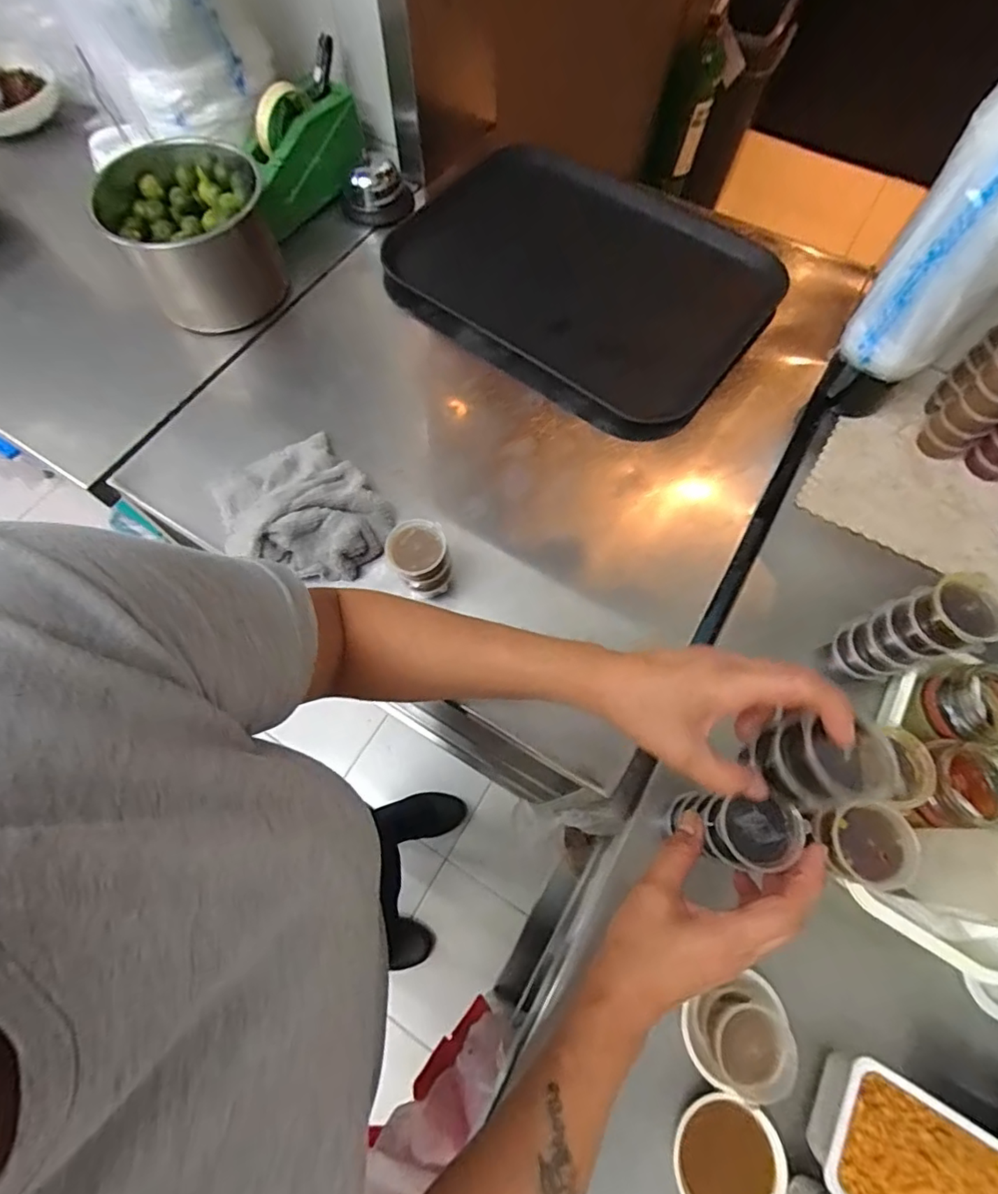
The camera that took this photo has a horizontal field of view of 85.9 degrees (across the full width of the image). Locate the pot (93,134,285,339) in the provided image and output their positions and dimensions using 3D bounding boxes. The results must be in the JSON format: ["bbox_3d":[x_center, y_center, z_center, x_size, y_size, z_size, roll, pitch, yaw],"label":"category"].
[{"bbox_3d":[-0.345,-0.407,0.626,0.158,0.141,0.173,-21,70,-10],"label":"pot"}]

